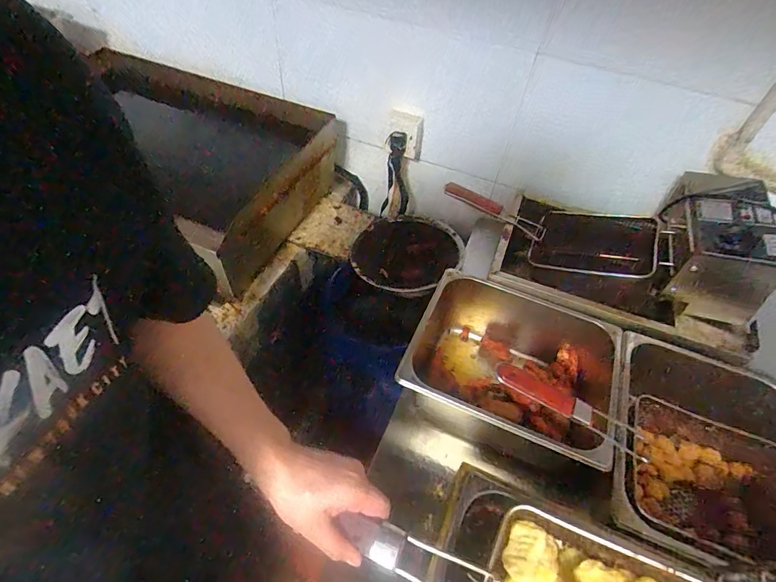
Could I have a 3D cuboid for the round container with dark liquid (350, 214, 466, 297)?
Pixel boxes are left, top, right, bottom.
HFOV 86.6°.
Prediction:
[{"bbox_3d":[0.049,-0.100,1.046,0.264,0.065,0.269,22,53,14],"label":"round container with dark liquid"}]

